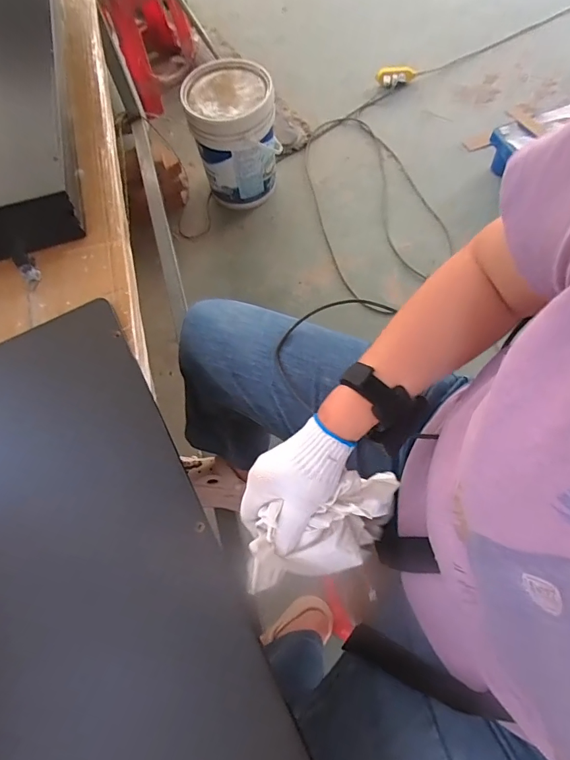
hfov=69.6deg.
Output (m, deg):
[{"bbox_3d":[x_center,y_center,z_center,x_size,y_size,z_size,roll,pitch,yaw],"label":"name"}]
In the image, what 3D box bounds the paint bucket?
[{"bbox_3d":[-0.188,-0.919,1.568,0.311,0.377,0.339,-11,67,-1],"label":"paint bucket"}]

